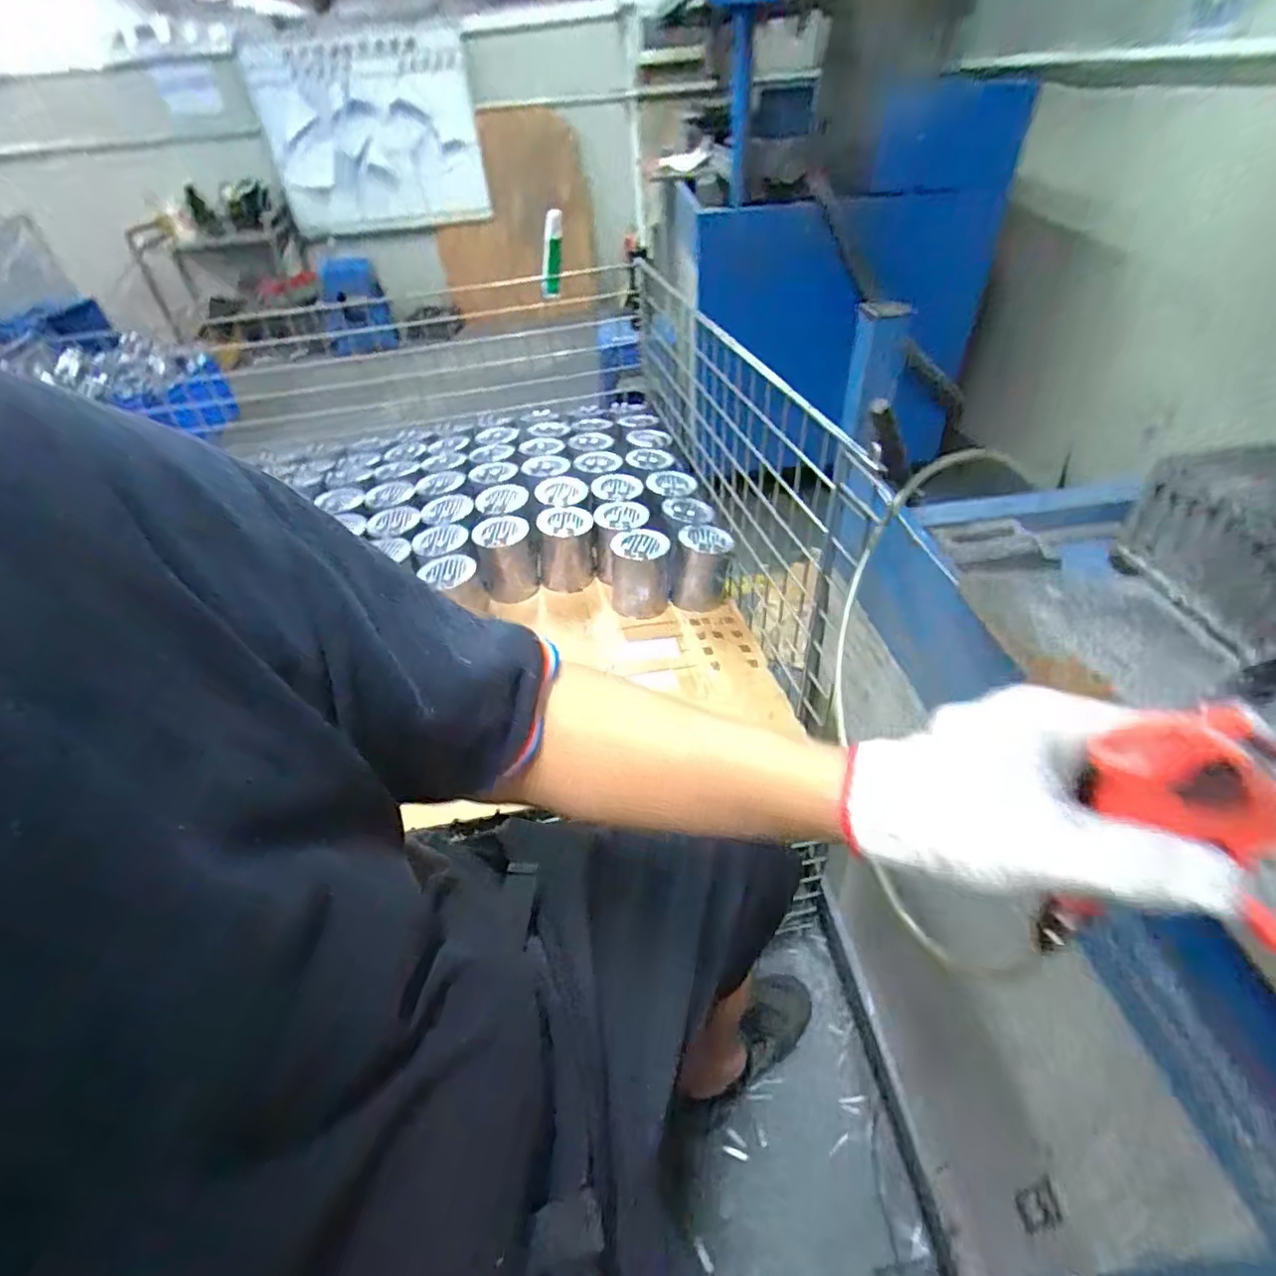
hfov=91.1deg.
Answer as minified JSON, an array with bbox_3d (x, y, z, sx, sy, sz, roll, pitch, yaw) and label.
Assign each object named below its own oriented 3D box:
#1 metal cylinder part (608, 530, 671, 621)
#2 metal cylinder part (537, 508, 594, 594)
[{"bbox_3d":[0.003,-0.097,0.976,0.091,0.117,0.076,-1,41,5],"label":"metal cylinder part"},{"bbox_3d":[-0.119,-0.146,1.044,0.096,0.115,0.086,-8,41,-3],"label":"metal cylinder part"}]

